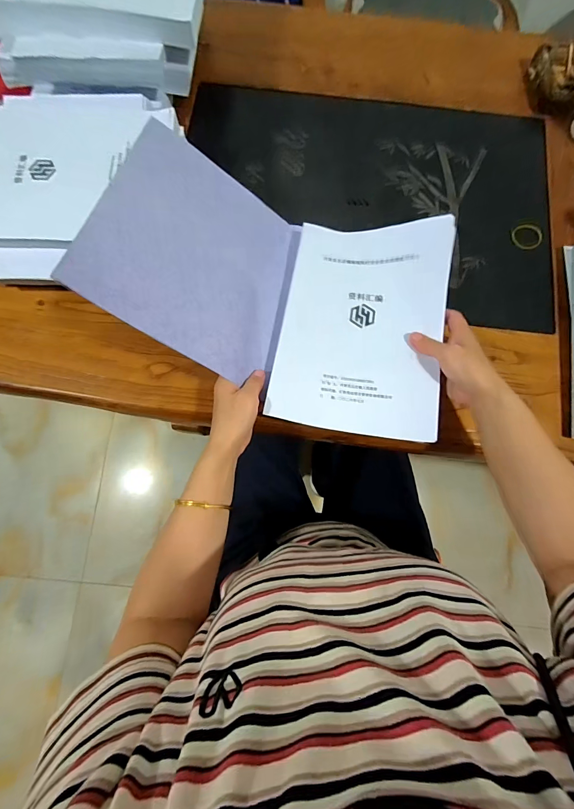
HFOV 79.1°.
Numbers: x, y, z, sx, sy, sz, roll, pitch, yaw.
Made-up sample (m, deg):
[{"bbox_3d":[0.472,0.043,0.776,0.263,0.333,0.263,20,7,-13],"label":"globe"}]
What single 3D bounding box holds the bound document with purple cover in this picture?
[{"bbox_3d":[-0.001,-0.141,0.423,0.405,0.163,0.291,12,78,2],"label":"bound document with purple cover"}]

